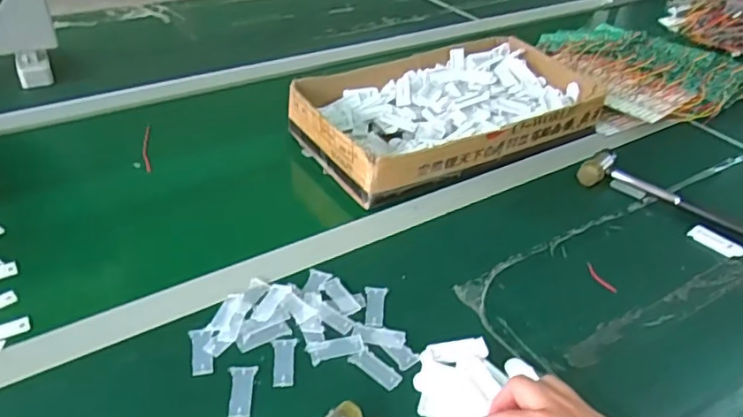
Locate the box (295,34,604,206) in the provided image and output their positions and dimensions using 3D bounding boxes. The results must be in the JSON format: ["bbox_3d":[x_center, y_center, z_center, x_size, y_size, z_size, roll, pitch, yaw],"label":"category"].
[{"bbox_3d":[0.115,-0.147,0.842,0.435,0.071,0.247,-18,42,-26],"label":"box"}]

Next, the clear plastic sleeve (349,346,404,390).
[{"bbox_3d":[0.004,0.140,0.513,0.048,0.004,0.020,33,46,32],"label":"clear plastic sleeve"}]

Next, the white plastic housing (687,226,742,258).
[{"bbox_3d":[0.403,0.039,0.685,0.029,0.009,0.059,-21,44,-29],"label":"white plastic housing"}]

